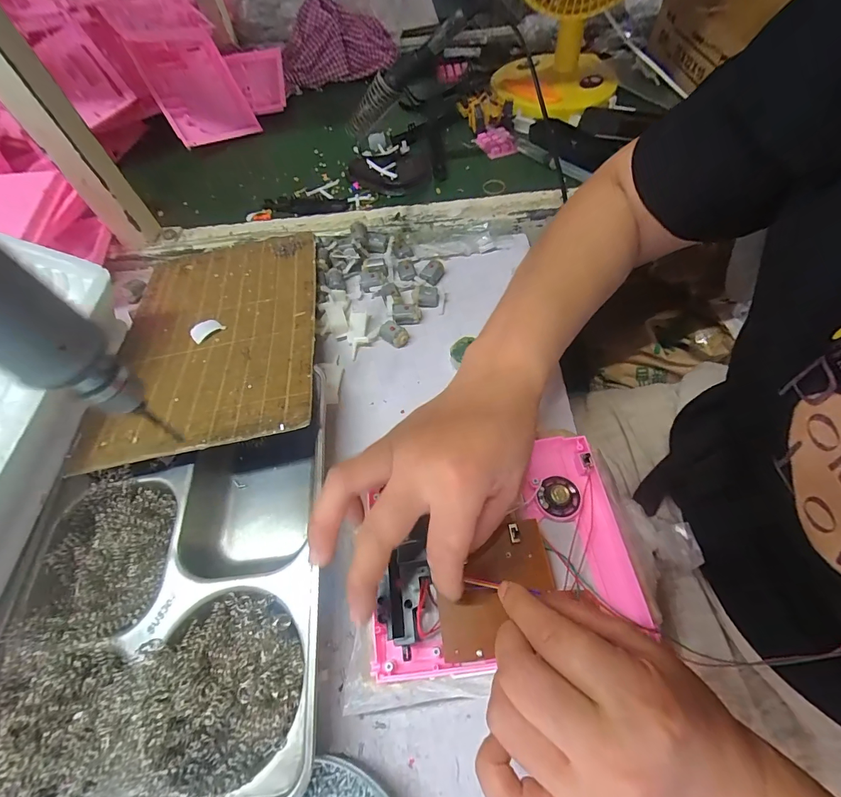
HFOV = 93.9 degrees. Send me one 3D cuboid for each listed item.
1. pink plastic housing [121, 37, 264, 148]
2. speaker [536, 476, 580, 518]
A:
[{"bbox_3d":[-0.344,-0.479,0.616,0.143,0.133,0.030,-38,26,-31],"label":"pink plastic housing"},{"bbox_3d":[0.095,0.068,0.272,0.028,0.012,0.027,-13,59,-2],"label":"speaker"}]

